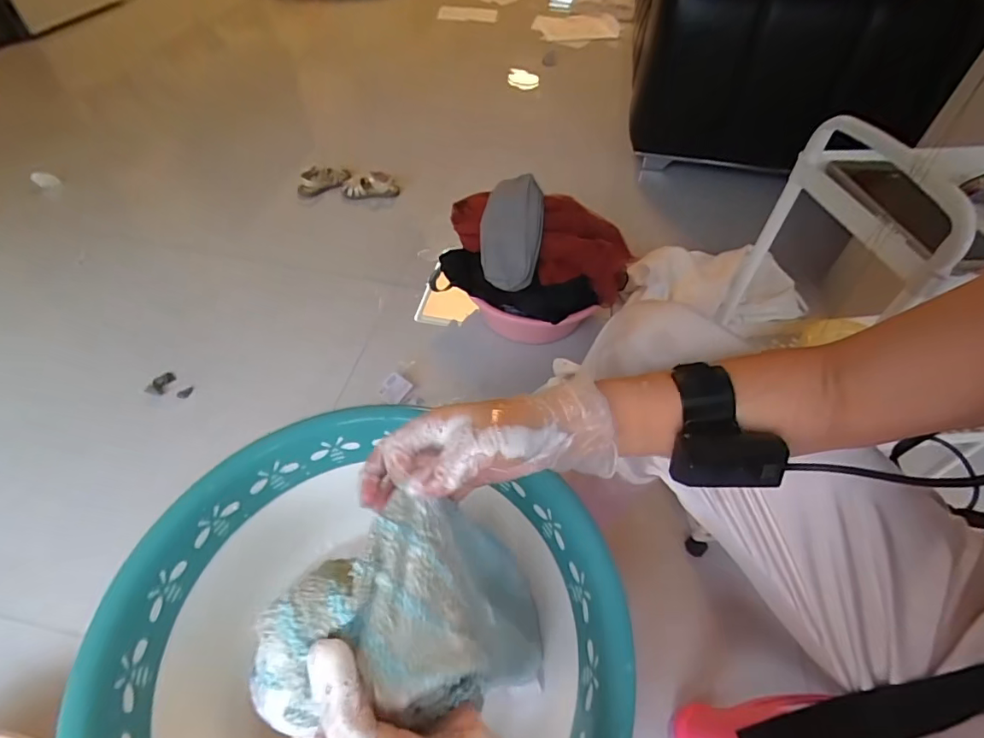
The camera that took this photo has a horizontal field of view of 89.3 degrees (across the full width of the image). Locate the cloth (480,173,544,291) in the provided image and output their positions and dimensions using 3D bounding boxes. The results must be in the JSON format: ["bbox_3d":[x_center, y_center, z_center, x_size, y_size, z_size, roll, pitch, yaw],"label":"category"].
[{"bbox_3d":[0.039,-0.263,0.912,0.105,0.079,0.216,7,73,3],"label":"cloth"}]

